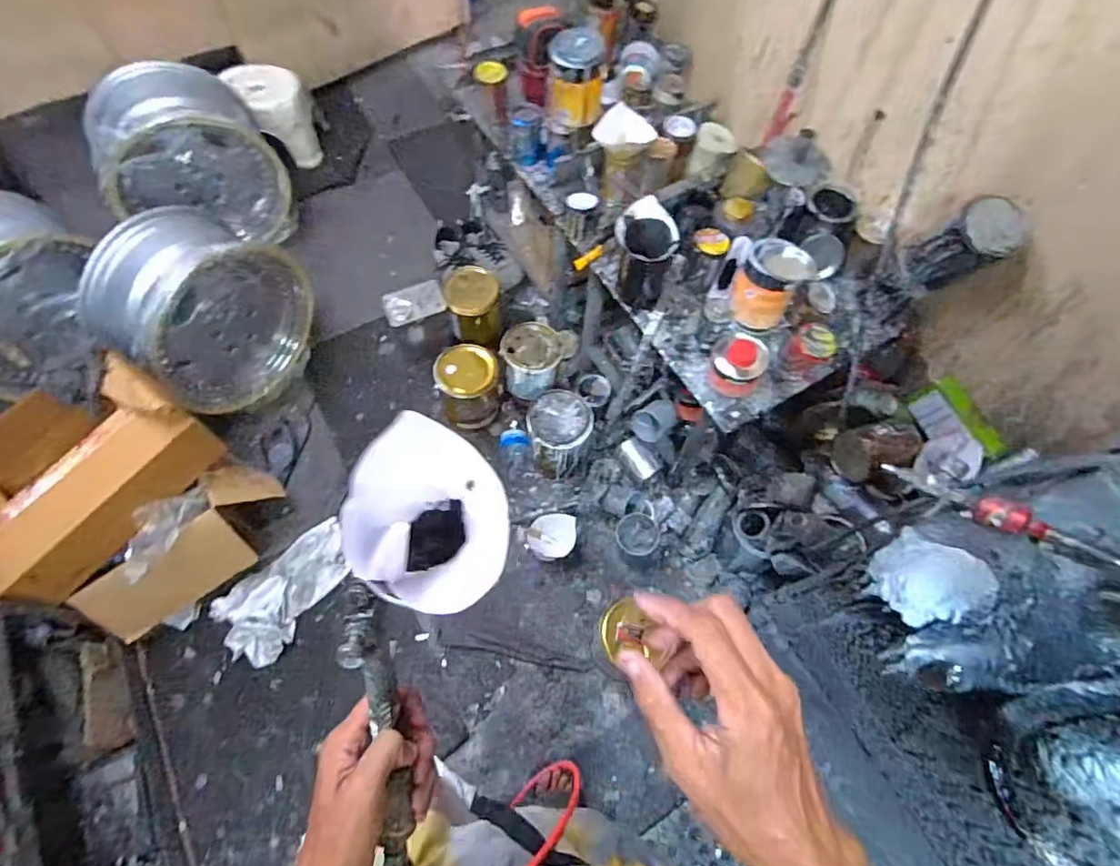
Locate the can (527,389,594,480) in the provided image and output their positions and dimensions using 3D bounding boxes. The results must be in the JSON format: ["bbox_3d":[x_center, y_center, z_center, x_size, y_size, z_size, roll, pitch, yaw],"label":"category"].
[{"bbox_3d":[-0.001,0.001,1.456,0.157,0.215,0.176,11,65,3],"label":"can"}]

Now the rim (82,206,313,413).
[{"bbox_3d":[-0.900,-0.305,1.407,0.329,0.422,0.422,19,65,6],"label":"rim"}]

